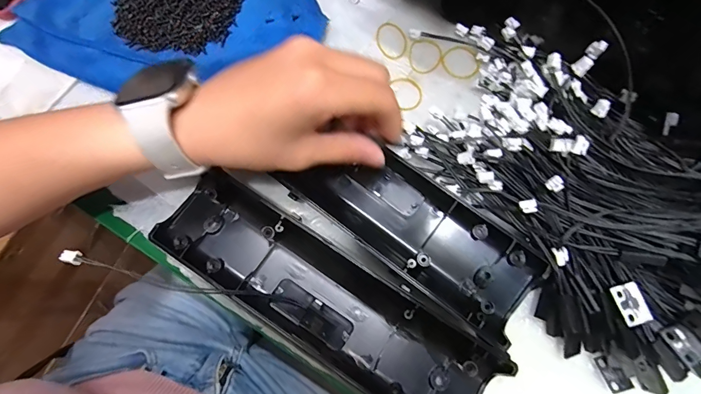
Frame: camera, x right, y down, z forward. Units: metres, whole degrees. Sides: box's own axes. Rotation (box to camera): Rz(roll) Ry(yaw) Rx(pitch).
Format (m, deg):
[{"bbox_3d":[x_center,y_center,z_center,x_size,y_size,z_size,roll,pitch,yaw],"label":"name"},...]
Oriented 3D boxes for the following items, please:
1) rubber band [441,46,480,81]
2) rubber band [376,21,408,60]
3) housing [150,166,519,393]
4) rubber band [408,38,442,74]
[{"bbox_3d":[0.090,-0.110,0.321,0.029,0.004,0.030,0,78,1],"label":"rubber band"},{"bbox_3d":[0.035,-0.131,0.326,0.025,0.004,0.036,-12,78,-2],"label":"rubber band"},{"bbox_3d":[-0.019,0.068,0.262,0.244,0.037,0.071,32,80,7],"label":"housing"},{"bbox_3d":[0.062,-0.116,0.321,0.027,0.004,0.030,4,78,2],"label":"rubber band"}]

